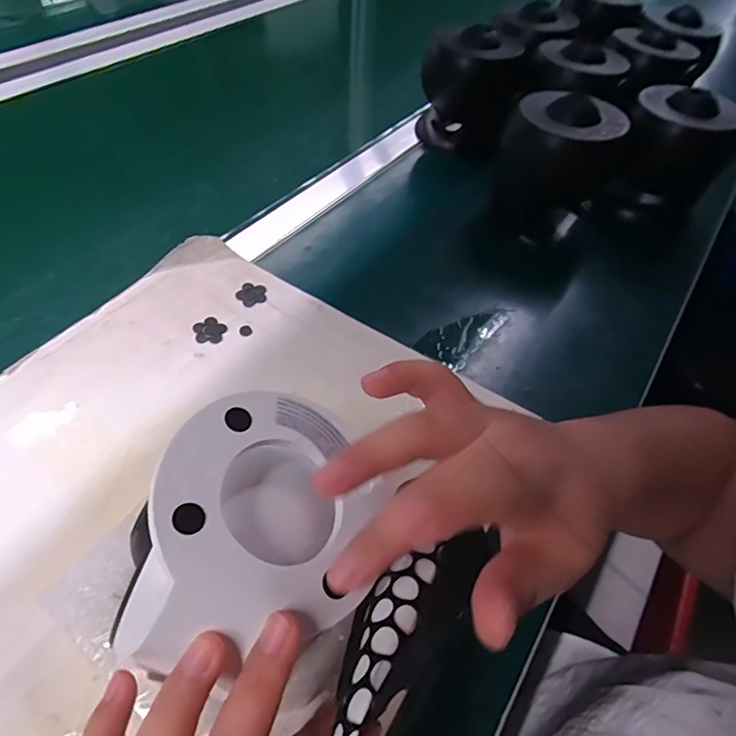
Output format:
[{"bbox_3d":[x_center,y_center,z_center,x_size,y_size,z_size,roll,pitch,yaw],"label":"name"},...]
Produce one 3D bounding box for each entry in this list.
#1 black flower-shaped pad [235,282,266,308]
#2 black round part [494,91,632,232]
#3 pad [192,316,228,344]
[{"bbox_3d":[-0.102,-0.064,0.432,0.025,0.004,0.026,-4,53,-9],"label":"black flower-shaped pad"},{"bbox_3d":[0.189,-0.208,0.497,0.099,0.112,0.108,31,56,18],"label":"black round part"},{"bbox_3d":[-0.130,-0.031,0.405,0.026,0.004,0.026,2,52,-4],"label":"pad"}]

